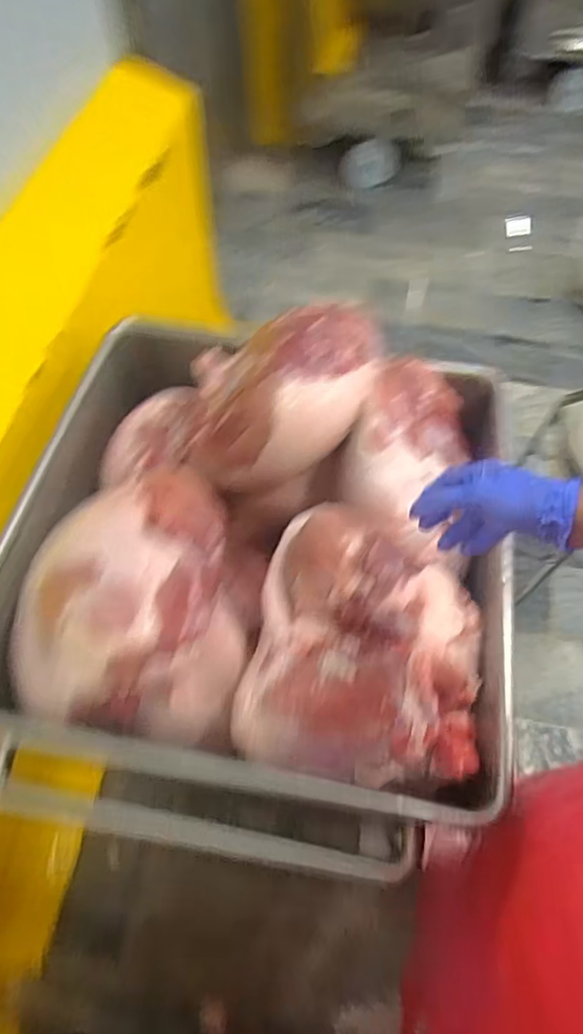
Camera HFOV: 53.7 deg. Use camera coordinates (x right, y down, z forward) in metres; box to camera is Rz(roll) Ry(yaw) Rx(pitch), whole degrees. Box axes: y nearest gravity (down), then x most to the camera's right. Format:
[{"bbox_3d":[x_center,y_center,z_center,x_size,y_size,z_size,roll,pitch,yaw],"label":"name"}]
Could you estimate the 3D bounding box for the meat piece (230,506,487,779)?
[{"bbox_3d":[0.093,0.142,0.680,0.273,0.137,0.300,9,60,5],"label":"meat piece"}]

